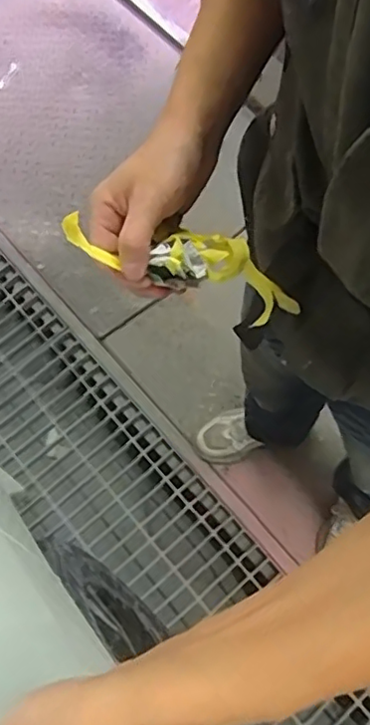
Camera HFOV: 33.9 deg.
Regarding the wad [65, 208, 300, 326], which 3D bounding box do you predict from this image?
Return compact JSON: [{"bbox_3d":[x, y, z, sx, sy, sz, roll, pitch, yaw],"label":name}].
[{"bbox_3d":[0.013,-0.073,0.427,0.194,0.063,0.046,12,71,-26],"label":"wad"}]

